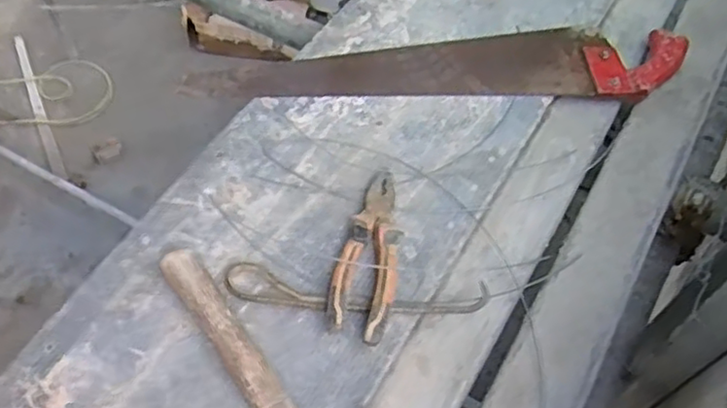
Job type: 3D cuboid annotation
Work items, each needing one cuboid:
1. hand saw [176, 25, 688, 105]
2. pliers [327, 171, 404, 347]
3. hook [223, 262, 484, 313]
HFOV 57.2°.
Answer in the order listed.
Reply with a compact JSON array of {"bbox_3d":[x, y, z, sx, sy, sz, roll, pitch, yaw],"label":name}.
[{"bbox_3d":[0.094,-0.177,0.830,0.603,0.022,0.117,-2,58,-1],"label":"hand saw"},{"bbox_3d":[0.011,0.045,0.654,0.059,0.029,0.186,13,59,8],"label":"pliers"},{"bbox_3d":[-0.008,0.087,0.651,0.254,0.015,0.042,5,58,3],"label":"hook"}]

